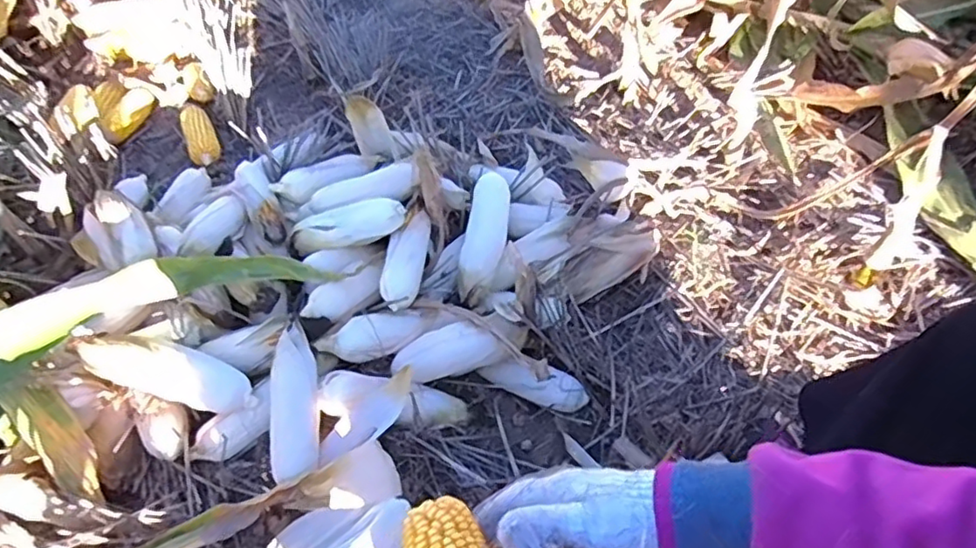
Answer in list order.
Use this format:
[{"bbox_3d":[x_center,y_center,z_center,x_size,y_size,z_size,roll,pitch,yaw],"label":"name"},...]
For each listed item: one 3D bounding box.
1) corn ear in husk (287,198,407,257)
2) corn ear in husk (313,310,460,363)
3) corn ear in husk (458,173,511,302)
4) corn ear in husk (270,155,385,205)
[{"bbox_3d":[-0.218,-0.068,0.966,0.185,0.048,0.057,-15,55,-7],"label":"corn ear in husk"},{"bbox_3d":[-0.143,0.083,0.883,0.190,0.045,0.049,-15,55,-7],"label":"corn ear in husk"},{"bbox_3d":[-0.004,-0.060,1.001,0.065,0.046,0.233,4,55,6],"label":"corn ear in husk"},{"bbox_3d":[-0.269,-0.169,1.082,0.204,0.052,0.064,-28,57,-16],"label":"corn ear in husk"}]

